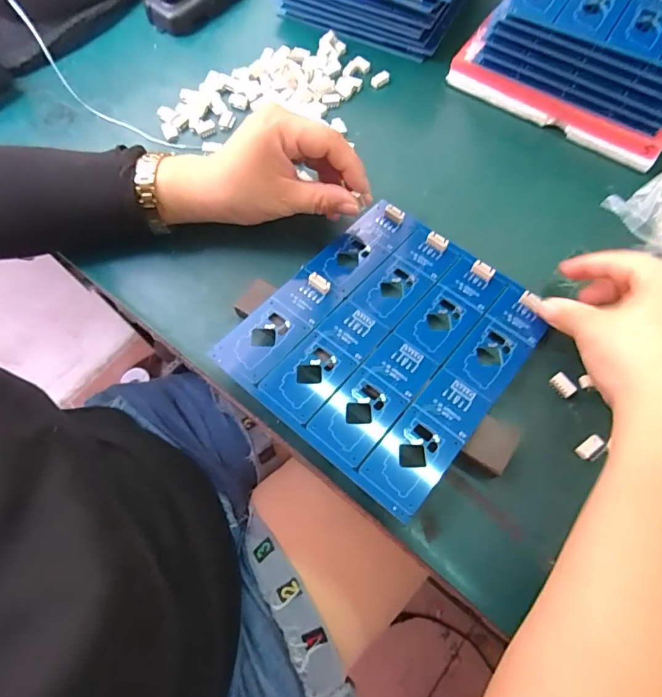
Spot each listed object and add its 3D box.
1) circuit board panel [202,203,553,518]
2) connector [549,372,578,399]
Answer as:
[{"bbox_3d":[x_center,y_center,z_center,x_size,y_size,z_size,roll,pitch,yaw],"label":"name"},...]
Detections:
[{"bbox_3d":[0.039,-0.012,0.315,0.162,0.006,0.185,37,65,16],"label":"circuit board panel"},{"bbox_3d":[0.155,0.024,0.307,0.010,0.005,0.016,-38,72,-13],"label":"connector"}]

